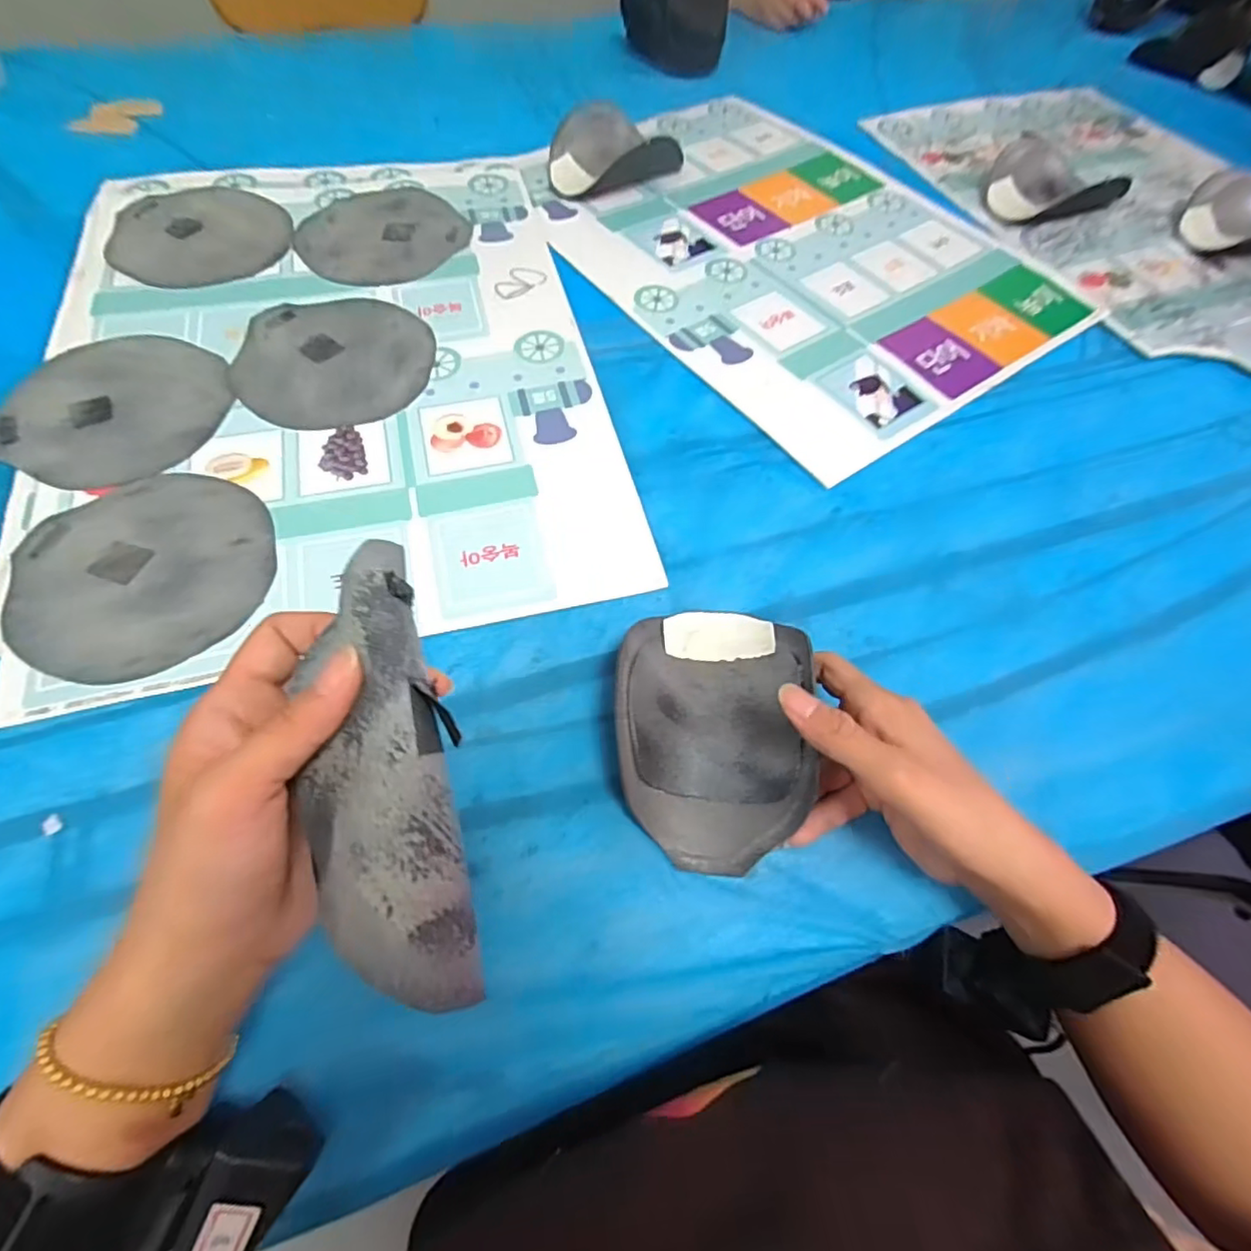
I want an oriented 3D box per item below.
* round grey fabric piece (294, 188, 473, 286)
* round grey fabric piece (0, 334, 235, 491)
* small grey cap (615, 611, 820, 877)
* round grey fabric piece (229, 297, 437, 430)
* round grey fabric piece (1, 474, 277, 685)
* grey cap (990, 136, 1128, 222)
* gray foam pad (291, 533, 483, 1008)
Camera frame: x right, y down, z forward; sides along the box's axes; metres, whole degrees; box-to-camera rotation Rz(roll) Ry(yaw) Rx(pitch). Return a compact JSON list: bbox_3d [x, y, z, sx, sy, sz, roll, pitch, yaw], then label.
[{"bbox_3d":[-0.228,-0.366,0.568,0.142,0.006,0.151,1,60,-2],"label":"round grey fabric piece"},{"bbox_3d":[-0.364,-0.160,0.444,0.139,0.006,0.147,2,61,-3],"label":"round grey fabric piece"},{"bbox_3d":[0.045,0.052,0.328,0.097,0.045,0.140,4,59,0],"label":"small grey cap"},{"bbox_3d":[-0.229,-0.211,0.482,0.146,0.004,0.146,1,60,-2],"label":"round grey fabric piece"},{"bbox_3d":[-0.296,-0.034,0.378,0.146,0.005,0.145,1,60,-2],"label":"round grey fabric piece"},{"bbox_3d":[0.448,-0.473,0.653,0.120,0.039,0.111,1,60,-2],"label":"grey cap"},{"bbox_3d":[-0.090,0.051,0.217,0.057,0.034,0.153,-9,79,-8],"label":"gray foam pad"}]

